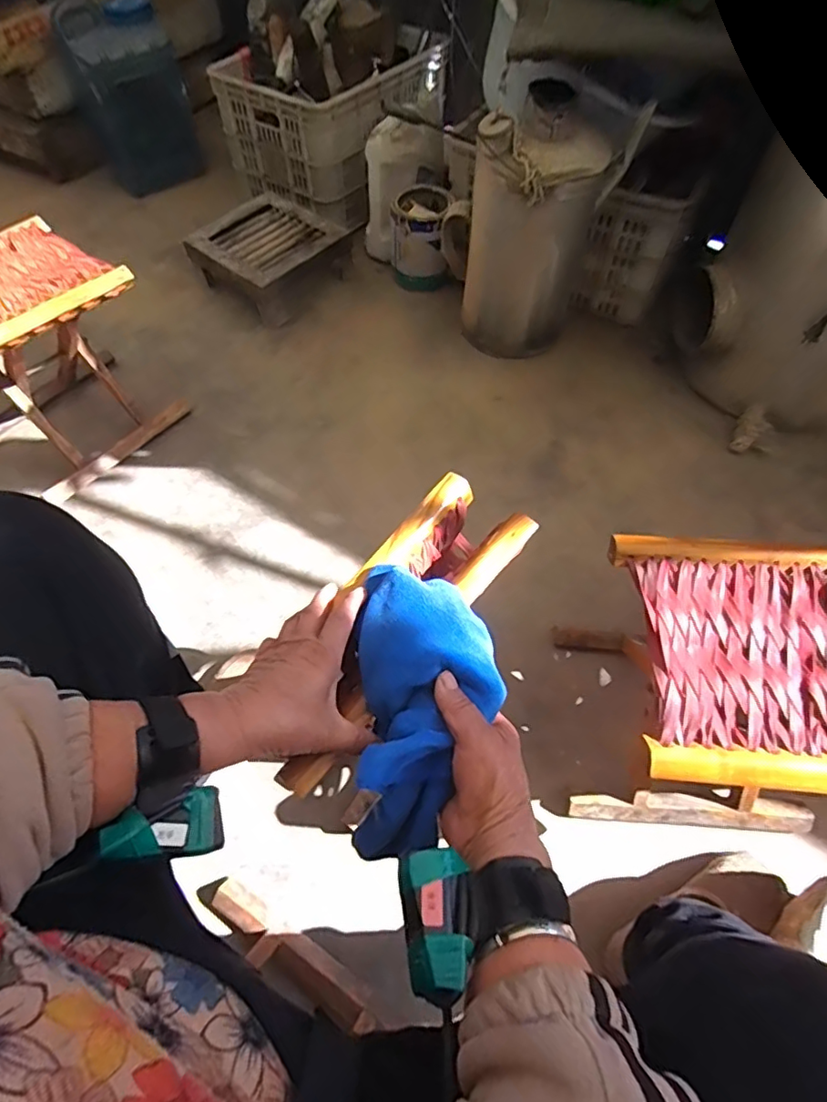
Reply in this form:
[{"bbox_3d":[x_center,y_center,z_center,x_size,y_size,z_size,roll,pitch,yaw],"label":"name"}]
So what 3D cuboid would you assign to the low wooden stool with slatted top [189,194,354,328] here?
[{"bbox_3d":[-0.338,-0.687,1.285,0.268,0.089,0.262,37,67,18],"label":"low wooden stool with slatted top"}]

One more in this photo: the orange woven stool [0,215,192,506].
[{"bbox_3d":[-0.622,-0.318,0.949,0.257,0.298,0.312,41,68,20],"label":"orange woven stool"}]

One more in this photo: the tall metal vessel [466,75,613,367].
[{"bbox_3d":[0.218,-0.599,1.052,0.217,0.409,0.227,13,62,7],"label":"tall metal vessel"}]

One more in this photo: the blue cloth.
[{"bbox_3d":[0.009,0.102,0.424,0.106,0.042,0.214,4,62,2],"label":"blue cloth"}]

